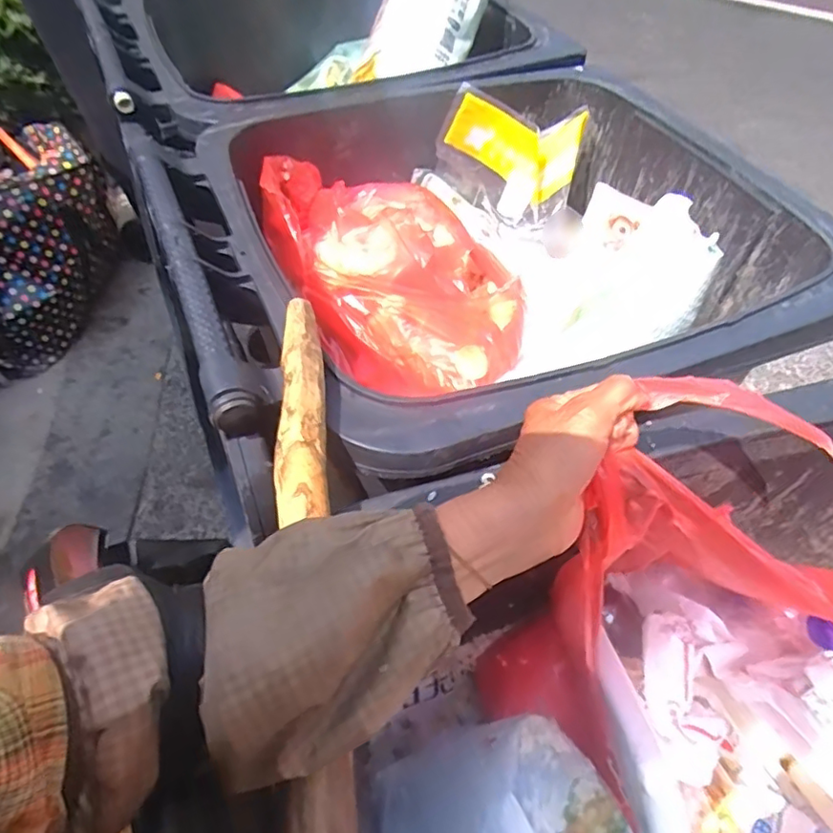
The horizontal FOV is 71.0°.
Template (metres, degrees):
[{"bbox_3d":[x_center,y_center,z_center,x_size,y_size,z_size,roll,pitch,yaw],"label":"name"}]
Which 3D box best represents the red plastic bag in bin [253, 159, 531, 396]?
[{"bbox_3d":[-0.024,-0.189,0.744,0.275,0.153,0.298,-18,55,-14],"label":"red plastic bag in bin"}]

